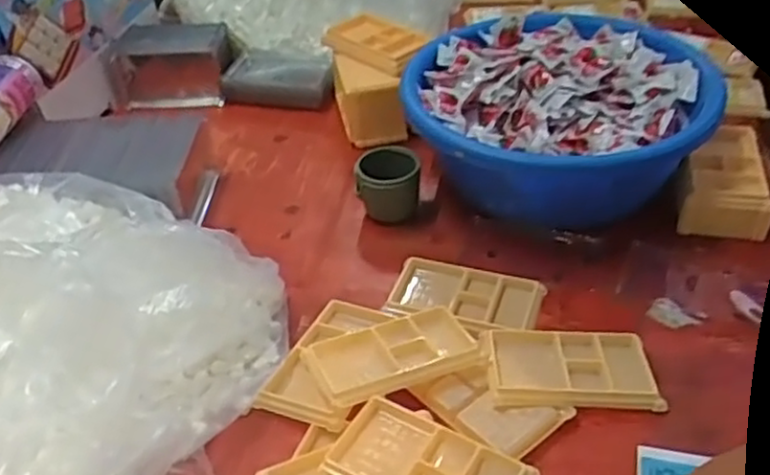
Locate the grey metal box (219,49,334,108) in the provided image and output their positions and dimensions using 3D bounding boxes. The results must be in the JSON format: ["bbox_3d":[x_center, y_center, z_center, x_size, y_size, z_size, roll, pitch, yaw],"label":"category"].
[{"bbox_3d":[-0.146,-0.221,1.025,0.162,0.037,0.085,1,40,6],"label":"grey metal box"}]

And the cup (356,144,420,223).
[{"bbox_3d":[0.004,-0.056,0.800,0.068,0.065,0.057,-4,40,1],"label":"cup"}]

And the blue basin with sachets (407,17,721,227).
[{"bbox_3d":[0.178,-0.121,0.813,0.290,0.123,0.282,-3,40,2],"label":"blue basin with sachets"}]

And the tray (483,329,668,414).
[{"bbox_3d":[0.152,0.107,0.615,0.134,0.021,0.078,-2,40,3],"label":"tray"}]

